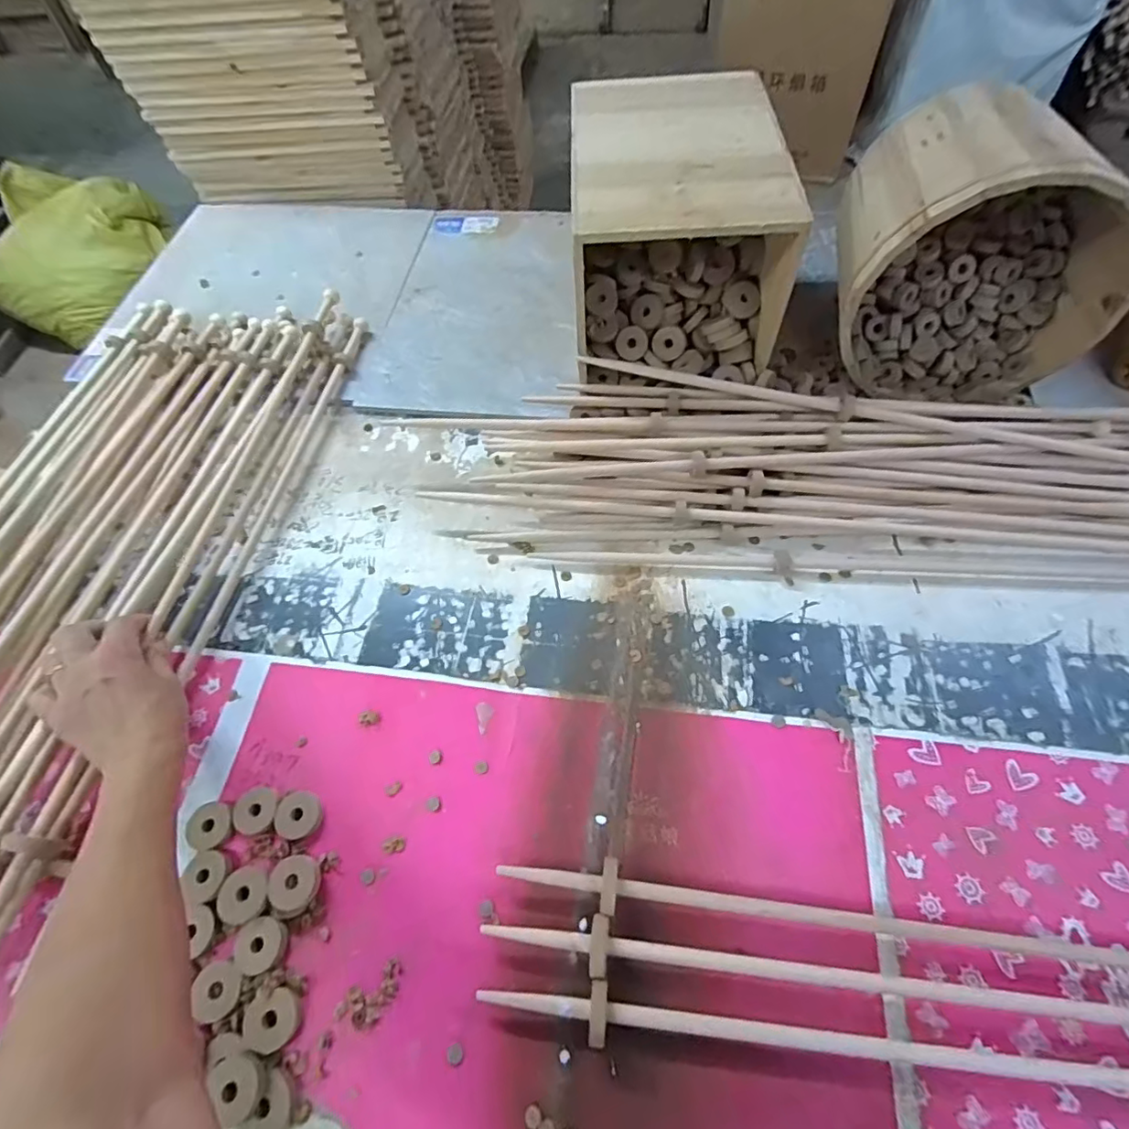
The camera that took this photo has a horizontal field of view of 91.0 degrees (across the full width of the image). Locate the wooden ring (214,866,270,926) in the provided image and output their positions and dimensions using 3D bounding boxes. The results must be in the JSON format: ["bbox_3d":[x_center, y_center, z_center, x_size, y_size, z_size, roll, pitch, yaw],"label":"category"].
[{"bbox_3d":[-0.238,0.244,0.410,0.040,0.009,0.035,-18,61,-8],"label":"wooden ring"}]

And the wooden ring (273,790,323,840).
[{"bbox_3d":[-0.213,0.199,0.442,0.036,0.004,0.035,-1,60,2],"label":"wooden ring"}]

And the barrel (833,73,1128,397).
[{"bbox_3d":[0.410,-0.325,0.561,0.229,0.207,0.224,8,63,10],"label":"barrel"}]

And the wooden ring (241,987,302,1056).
[{"bbox_3d":[-0.200,0.311,0.378,0.034,0.004,0.034,5,55,-7],"label":"wooden ring"}]

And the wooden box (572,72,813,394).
[{"bbox_3d":[0.111,-0.344,0.591,0.201,0.168,0.260,-4,61,3],"label":"wooden box"}]

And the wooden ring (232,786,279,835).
[{"bbox_3d":[-0.250,0.197,0.446,0.035,0.004,0.034,-1,60,2],"label":"wooden ring"}]

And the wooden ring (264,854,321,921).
[{"bbox_3d":[-0.201,0.237,0.412,0.035,0.008,0.039,-16,61,-7],"label":"wooden ring"}]

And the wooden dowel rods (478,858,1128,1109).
[{"bbox_3d":[0.295,0.274,0.350,0.695,0.041,0.097,2,63,7],"label":"wooden dowel rods"}]

